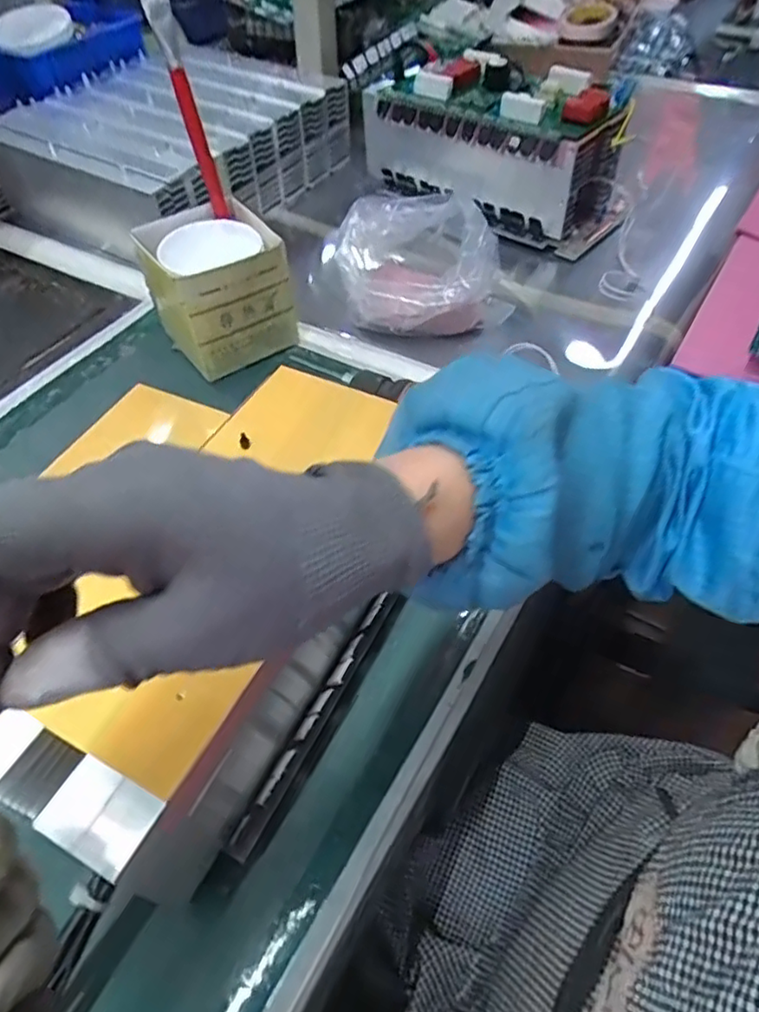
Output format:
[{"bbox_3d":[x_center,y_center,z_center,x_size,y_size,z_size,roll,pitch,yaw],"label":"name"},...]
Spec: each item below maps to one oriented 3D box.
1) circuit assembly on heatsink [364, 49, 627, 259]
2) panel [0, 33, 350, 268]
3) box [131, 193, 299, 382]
[{"bbox_3d":[0.134,-0.430,0.741,0.314,0.133,0.135,37,61,26],"label":"circuit assembly on heatsink"},{"bbox_3d":[-0.260,-0.468,0.820,0.303,0.108,0.349,28,57,21],"label":"panel"},{"bbox_3d":[-0.154,-0.206,0.610,0.114,0.111,0.118,-24,55,-17],"label":"box"}]

